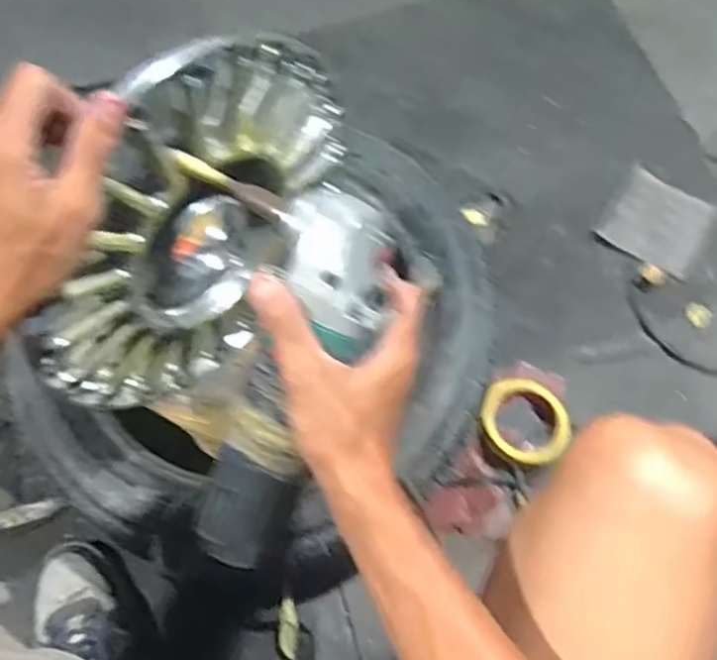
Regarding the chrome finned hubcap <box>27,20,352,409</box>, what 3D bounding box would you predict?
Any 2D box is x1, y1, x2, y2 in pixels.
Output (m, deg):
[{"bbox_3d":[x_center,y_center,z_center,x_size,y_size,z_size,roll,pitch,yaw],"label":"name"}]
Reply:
[{"bbox_3d":[-0.108,-0.068,0.517,0.288,0.283,0.072,-42,73,-13],"label":"chrome finned hubcap"}]

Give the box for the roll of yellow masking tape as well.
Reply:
[{"bbox_3d":[0.184,0.101,0.761,0.098,0.021,0.086,21,71,10],"label":"roll of yellow masking tape"}]

